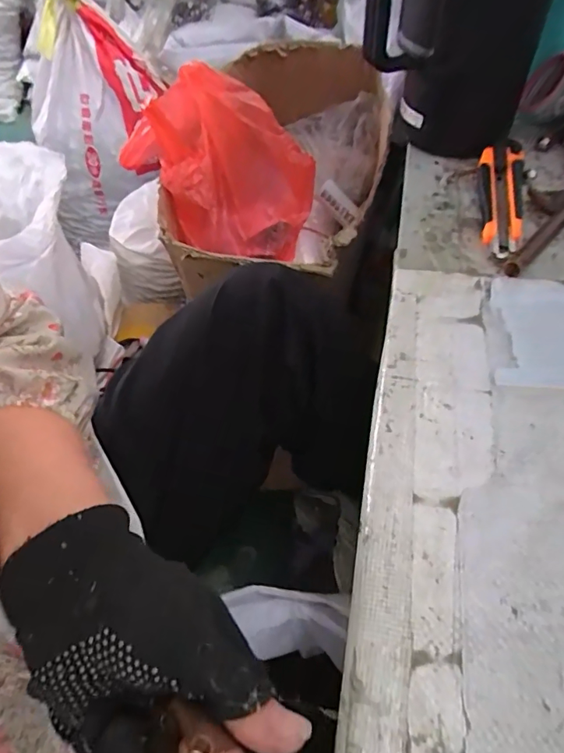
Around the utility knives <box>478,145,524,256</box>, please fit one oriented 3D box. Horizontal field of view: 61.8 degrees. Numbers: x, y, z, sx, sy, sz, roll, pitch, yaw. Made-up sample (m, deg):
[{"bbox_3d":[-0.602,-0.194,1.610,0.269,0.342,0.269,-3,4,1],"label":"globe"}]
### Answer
[{"bbox_3d":[0.189,-0.157,0.403,0.036,0.019,0.144,9,54,11],"label":"utility knives"}]

